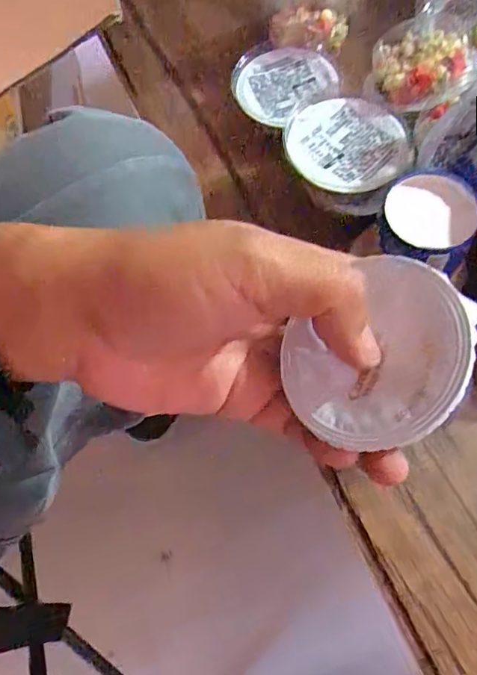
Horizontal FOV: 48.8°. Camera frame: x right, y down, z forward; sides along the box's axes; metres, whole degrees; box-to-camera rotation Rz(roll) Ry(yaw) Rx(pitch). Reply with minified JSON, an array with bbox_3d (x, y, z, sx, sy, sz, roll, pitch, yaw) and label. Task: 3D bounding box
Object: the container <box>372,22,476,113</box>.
[{"bbox_3d":[0.109,-0.164,0.320,0.054,0.032,0.060,15,69,9],"label":"container"}]

